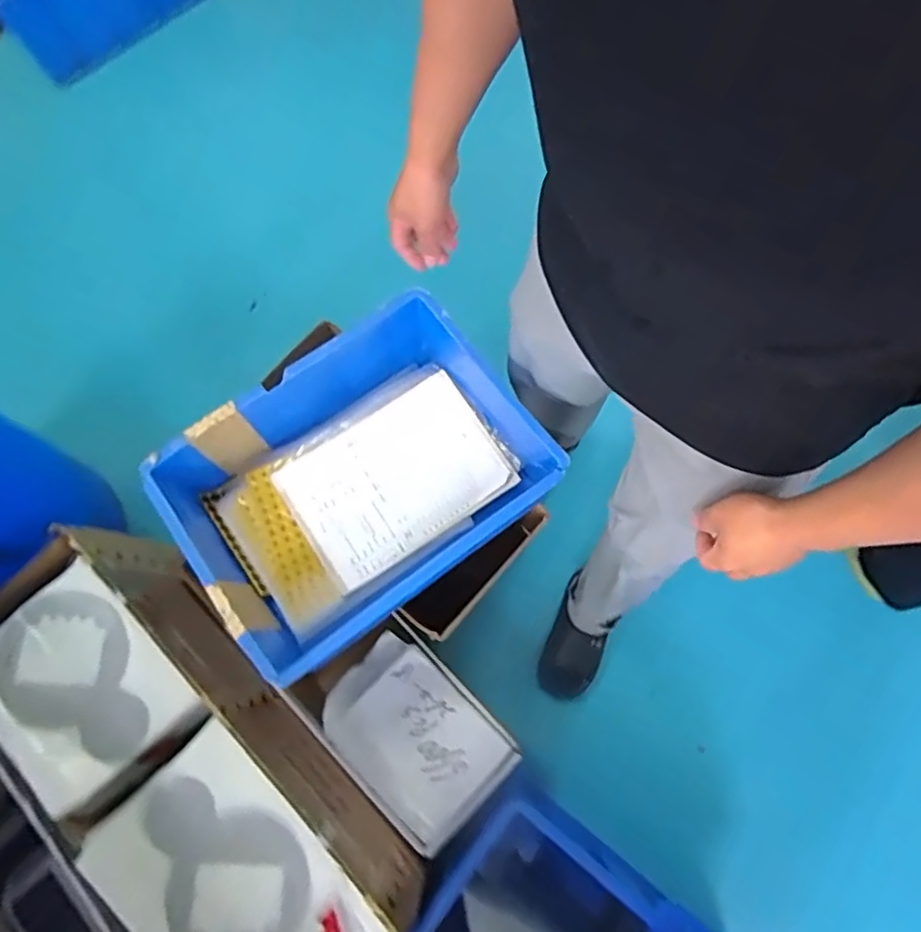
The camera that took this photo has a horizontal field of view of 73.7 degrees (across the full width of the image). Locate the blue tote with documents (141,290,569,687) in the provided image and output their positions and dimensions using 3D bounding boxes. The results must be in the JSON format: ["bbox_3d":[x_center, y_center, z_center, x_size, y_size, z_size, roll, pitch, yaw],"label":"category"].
[{"bbox_3d":[-0.151,0.014,0.898,0.480,0.146,0.369,-37,77,-10],"label":"blue tote with documents"}]

